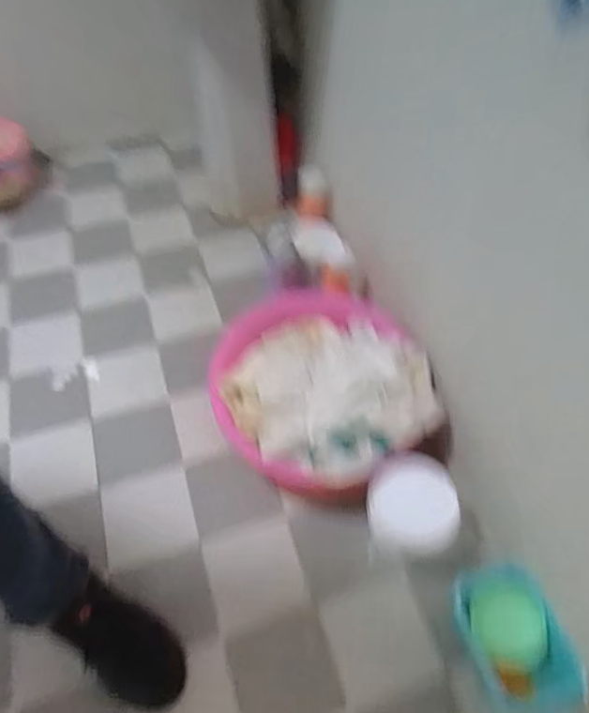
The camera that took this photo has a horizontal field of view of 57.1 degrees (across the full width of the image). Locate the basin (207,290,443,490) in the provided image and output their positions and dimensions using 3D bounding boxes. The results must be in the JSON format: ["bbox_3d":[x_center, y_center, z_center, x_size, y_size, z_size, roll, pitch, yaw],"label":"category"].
[{"bbox_3d":[0.031,0.051,0.972,0.322,0.134,0.397,-25,55,-18],"label":"basin"}]

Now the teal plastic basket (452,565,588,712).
[{"bbox_3d":[0.321,0.418,0.790,0.127,0.062,0.194,-17,53,-12],"label":"teal plastic basket"}]

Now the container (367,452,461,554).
[{"bbox_3d":[0.188,0.234,0.858,0.137,0.116,0.114,18,54,14],"label":"container"}]

